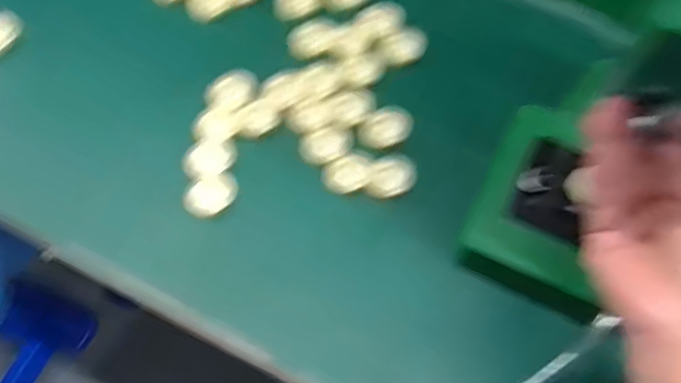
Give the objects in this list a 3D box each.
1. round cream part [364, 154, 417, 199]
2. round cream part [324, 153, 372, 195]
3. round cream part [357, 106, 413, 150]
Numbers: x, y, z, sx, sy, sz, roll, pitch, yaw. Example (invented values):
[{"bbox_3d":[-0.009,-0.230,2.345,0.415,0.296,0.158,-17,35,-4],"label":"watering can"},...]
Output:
[{"bbox_3d":[0.040,-0.011,0.459,0.033,0.005,0.037,18,68,7],"label":"round cream part"},{"bbox_3d":[0.006,-0.014,0.460,0.037,0.005,0.028,-25,70,-10],"label":"round cream part"},{"bbox_3d":[0.036,-0.050,0.478,0.043,0.006,0.033,-32,71,-13],"label":"round cream part"}]

